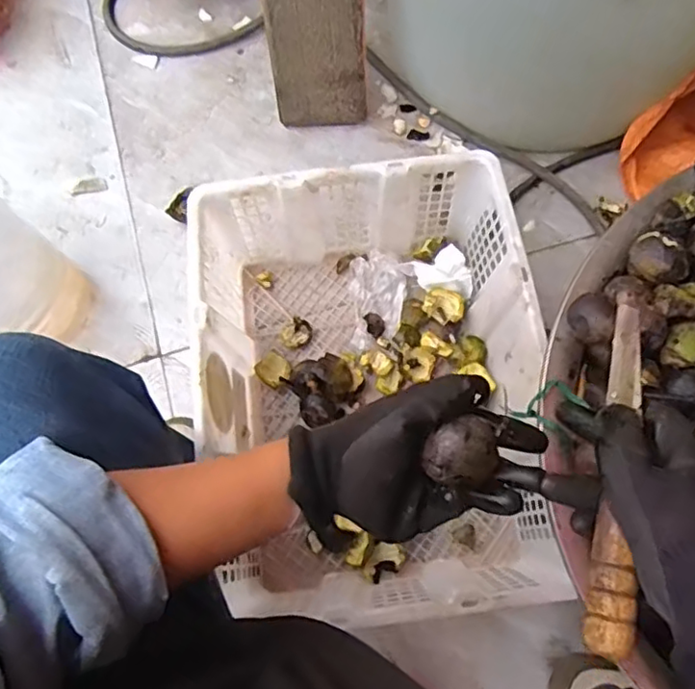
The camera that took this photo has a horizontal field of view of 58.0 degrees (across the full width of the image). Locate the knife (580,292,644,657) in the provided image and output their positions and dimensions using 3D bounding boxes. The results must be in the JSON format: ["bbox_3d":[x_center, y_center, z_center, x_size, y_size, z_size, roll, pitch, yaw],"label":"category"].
[{"bbox_3d":[0.161,0.073,0.368,0.023,0.017,0.205,12,71,4],"label":"knife"}]

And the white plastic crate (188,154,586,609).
[{"bbox_3d":[0.024,0.042,0.722,0.351,0.171,0.460,-7,75,-1],"label":"white plastic crate"}]

